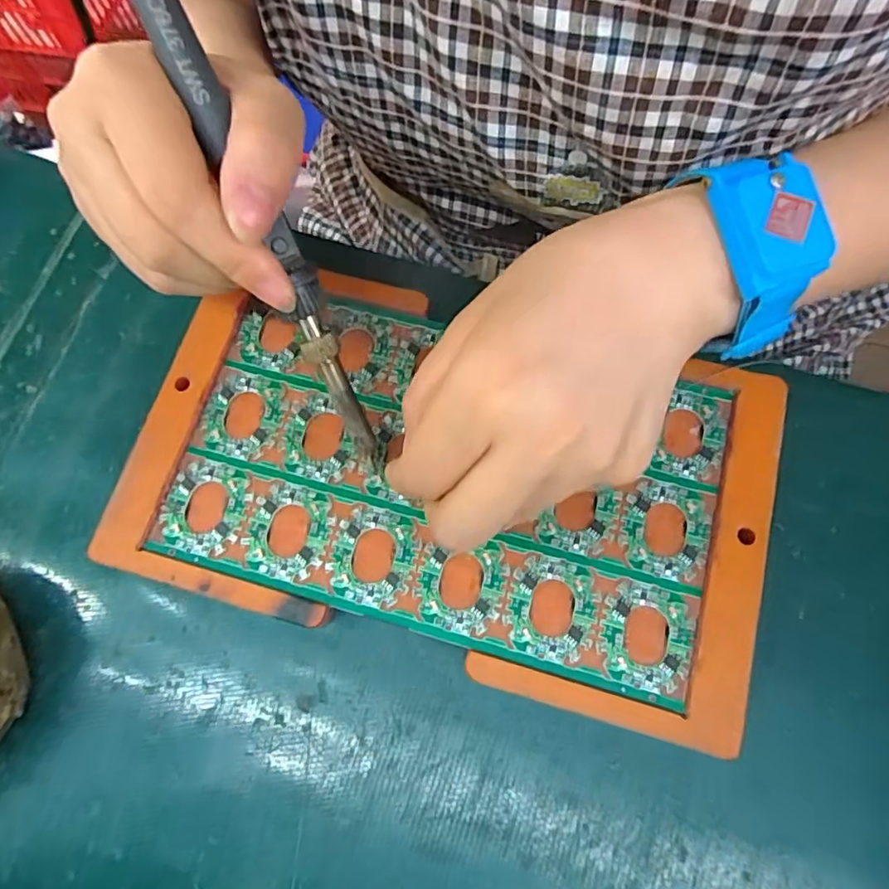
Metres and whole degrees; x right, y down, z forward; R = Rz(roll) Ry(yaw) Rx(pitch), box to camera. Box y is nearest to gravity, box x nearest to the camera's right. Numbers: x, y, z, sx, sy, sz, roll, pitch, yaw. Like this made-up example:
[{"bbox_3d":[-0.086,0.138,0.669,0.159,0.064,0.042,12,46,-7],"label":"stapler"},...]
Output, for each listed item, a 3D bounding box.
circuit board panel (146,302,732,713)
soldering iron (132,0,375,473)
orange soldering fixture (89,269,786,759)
[{"bbox_3d":[0.000,0.011,0.221,0.203,0.004,0.118,15,76,6],"label":"circuit board panel"},{"bbox_3d":[-0.062,-0.080,0.178,0.014,0.012,0.201,-25,113,-5],"label":"soldering iron"},{"bbox_3d":[0.001,0.011,0.222,0.237,0.015,0.137,15,76,6],"label":"orange soldering fixture"}]

